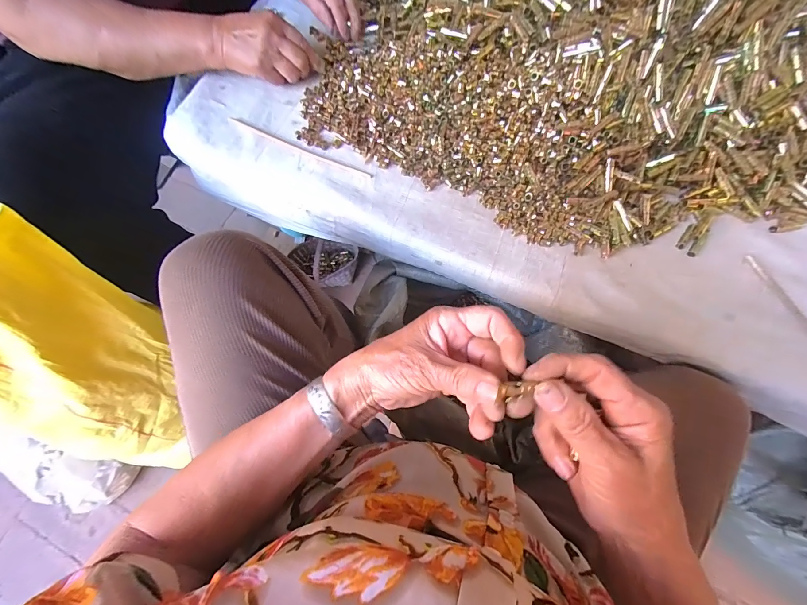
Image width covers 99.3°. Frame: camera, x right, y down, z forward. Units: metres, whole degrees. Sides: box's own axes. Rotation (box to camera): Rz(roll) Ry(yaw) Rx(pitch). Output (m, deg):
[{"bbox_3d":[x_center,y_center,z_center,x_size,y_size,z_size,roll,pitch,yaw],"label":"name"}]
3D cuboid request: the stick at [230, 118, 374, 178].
[{"bbox_3d":[-0.141,-0.212,0.469,0.219,0.004,0.009,24,75,9],"label":"stick"}]

